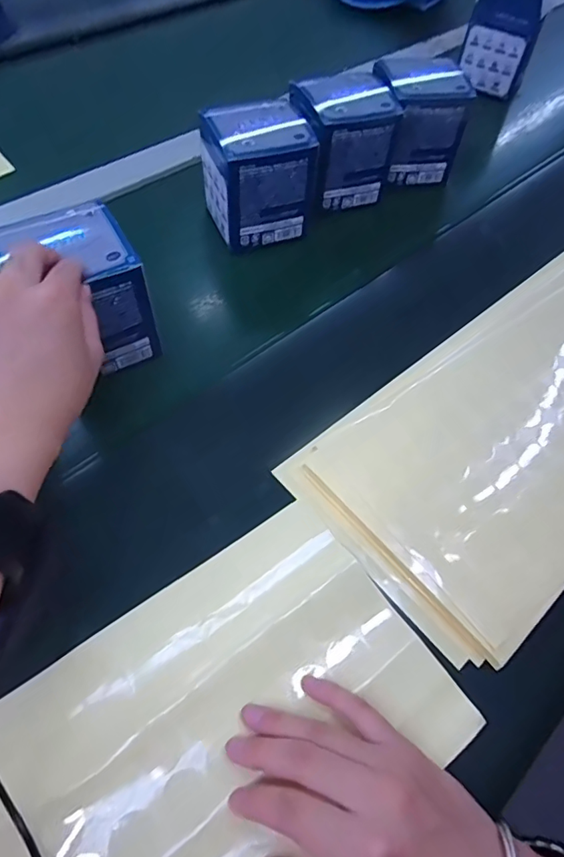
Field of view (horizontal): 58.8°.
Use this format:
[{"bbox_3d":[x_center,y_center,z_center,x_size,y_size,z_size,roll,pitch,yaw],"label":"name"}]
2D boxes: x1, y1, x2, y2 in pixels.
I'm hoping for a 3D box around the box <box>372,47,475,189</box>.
[{"bbox_3d":[0.142,-0.318,0.522,0.087,0.096,0.079,-11,54,-4],"label":"box"}]

